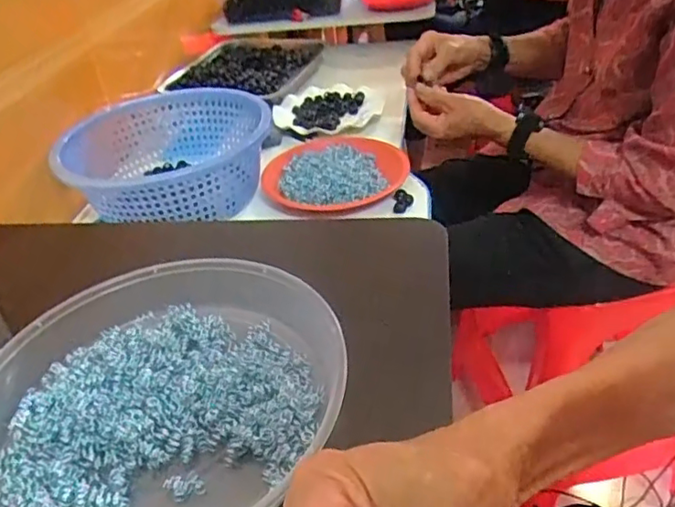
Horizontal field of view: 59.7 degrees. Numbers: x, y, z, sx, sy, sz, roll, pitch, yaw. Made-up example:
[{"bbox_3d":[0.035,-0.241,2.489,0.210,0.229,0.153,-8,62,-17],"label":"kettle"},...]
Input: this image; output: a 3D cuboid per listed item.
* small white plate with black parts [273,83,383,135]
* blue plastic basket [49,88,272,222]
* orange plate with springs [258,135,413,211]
[{"bbox_3d":[-0.019,-0.244,1.003,0.181,0.026,0.194,-4,36,3],"label":"small white plate with black parts"},{"bbox_3d":[-0.226,-0.125,0.801,0.249,0.097,0.281,-3,36,4],"label":"blue plastic basket"},{"bbox_3d":[-0.002,-0.111,0.796,0.181,0.022,0.182,-4,36,3],"label":"orange plate with springs"}]

